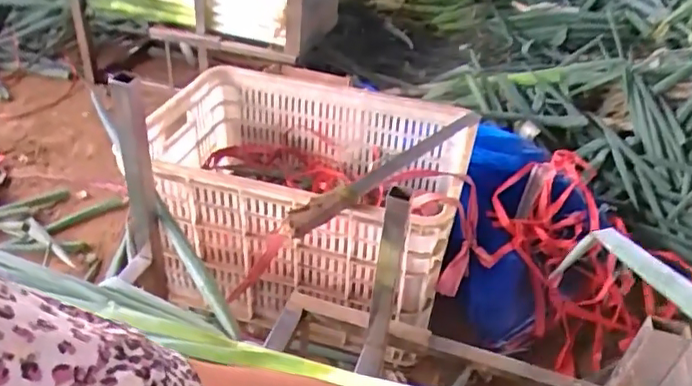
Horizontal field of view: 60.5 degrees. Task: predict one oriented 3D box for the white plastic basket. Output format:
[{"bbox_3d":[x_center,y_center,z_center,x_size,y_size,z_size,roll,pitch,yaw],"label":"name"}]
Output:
[{"bbox_3d":[-0.075,-0.008,1.034,0.527,0.252,0.342,15,38,12],"label":"white plastic basket"}]

